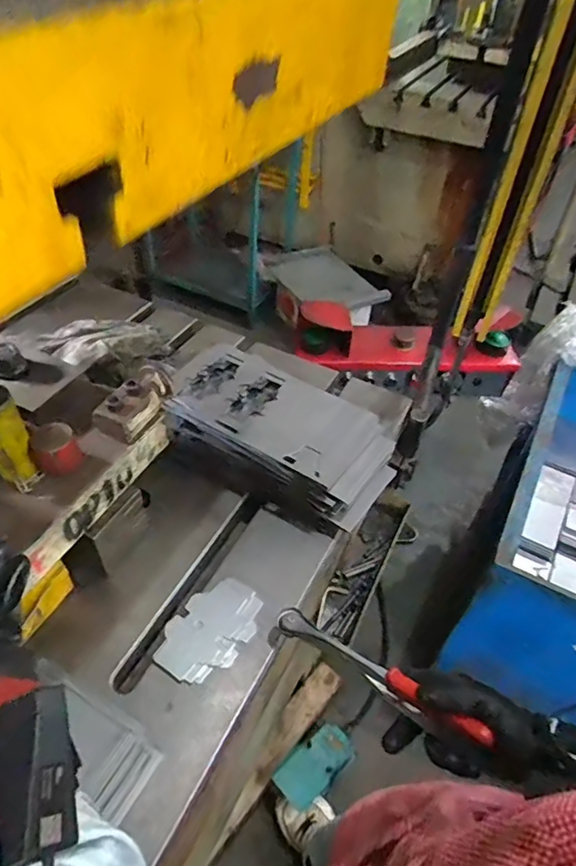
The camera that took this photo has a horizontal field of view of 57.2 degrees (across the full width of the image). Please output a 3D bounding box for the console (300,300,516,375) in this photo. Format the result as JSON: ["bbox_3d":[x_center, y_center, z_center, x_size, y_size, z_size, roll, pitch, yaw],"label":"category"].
[{"bbox_3d":[0.293,-0.227,1.281,0.543,0.120,0.130,4,46,0],"label":"console"}]

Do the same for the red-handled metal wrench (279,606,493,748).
[{"bbox_3d":[0.074,0.215,0.484,0.214,0.023,0.022,18,45,38],"label":"red-handled metal wrench"}]

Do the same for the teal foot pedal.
[{"bbox_3d":[0.064,0.734,1.172,0.195,0.052,0.098,-30,55,-29],"label":"teal foot pedal"}]

